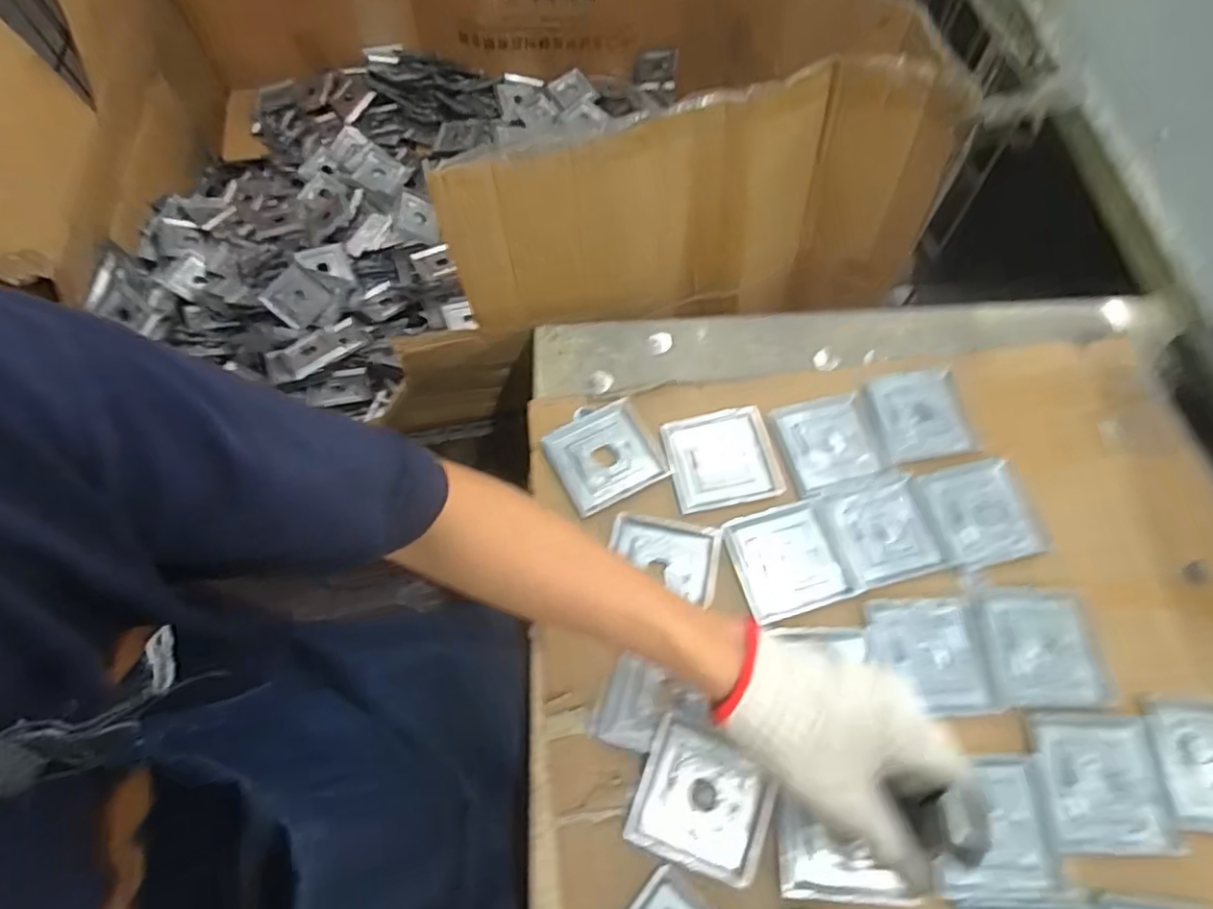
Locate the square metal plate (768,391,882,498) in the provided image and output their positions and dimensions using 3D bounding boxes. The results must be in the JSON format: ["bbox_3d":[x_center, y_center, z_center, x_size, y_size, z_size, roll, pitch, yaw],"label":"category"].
[{"bbox_3d":[0.207,-0.012,0.604,0.086,0.006,0.090,-13,65,-5],"label":"square metal plate"}]

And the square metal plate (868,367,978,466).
[{"bbox_3d":[0.299,-0.038,0.618,0.086,0.006,0.093,-8,65,-4],"label":"square metal plate"}]

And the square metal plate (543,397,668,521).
[{"bbox_3d":[-0.003,0.000,0.603,0.091,0.009,0.096,-25,67,-11],"label":"square metal plate"}]

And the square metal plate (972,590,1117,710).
[{"bbox_3d":[0.349,0.155,0.521,0.088,0.007,0.090,-1,64,0],"label":"square metal plate"}]

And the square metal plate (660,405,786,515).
[{"bbox_3d":[0.106,0.003,0.596,0.097,0.006,0.093,-11,65,-5],"label":"square metal plate"}]

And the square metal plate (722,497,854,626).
[{"bbox_3d":[0.153,0.090,0.554,0.087,0.007,0.090,-14,65,-6],"label":"square metal plate"}]

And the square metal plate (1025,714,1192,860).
[{"bbox_3d":[0.370,0.245,0.483,0.091,0.006,0.092,0,64,1],"label":"square metal plate"}]

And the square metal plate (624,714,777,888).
[{"bbox_3d":[0.071,0.249,0.469,0.092,0.008,0.087,21,66,10],"label":"square metal plate"}]

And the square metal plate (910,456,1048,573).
[{"bbox_3d":[0.327,0.052,0.569,0.091,0.006,0.090,-12,65,-5],"label":"square metal plate"}]

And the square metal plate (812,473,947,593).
[{"bbox_3d":[0.240,0.067,0.569,0.090,0.006,0.088,-15,65,-6],"label":"square metal plate"}]

